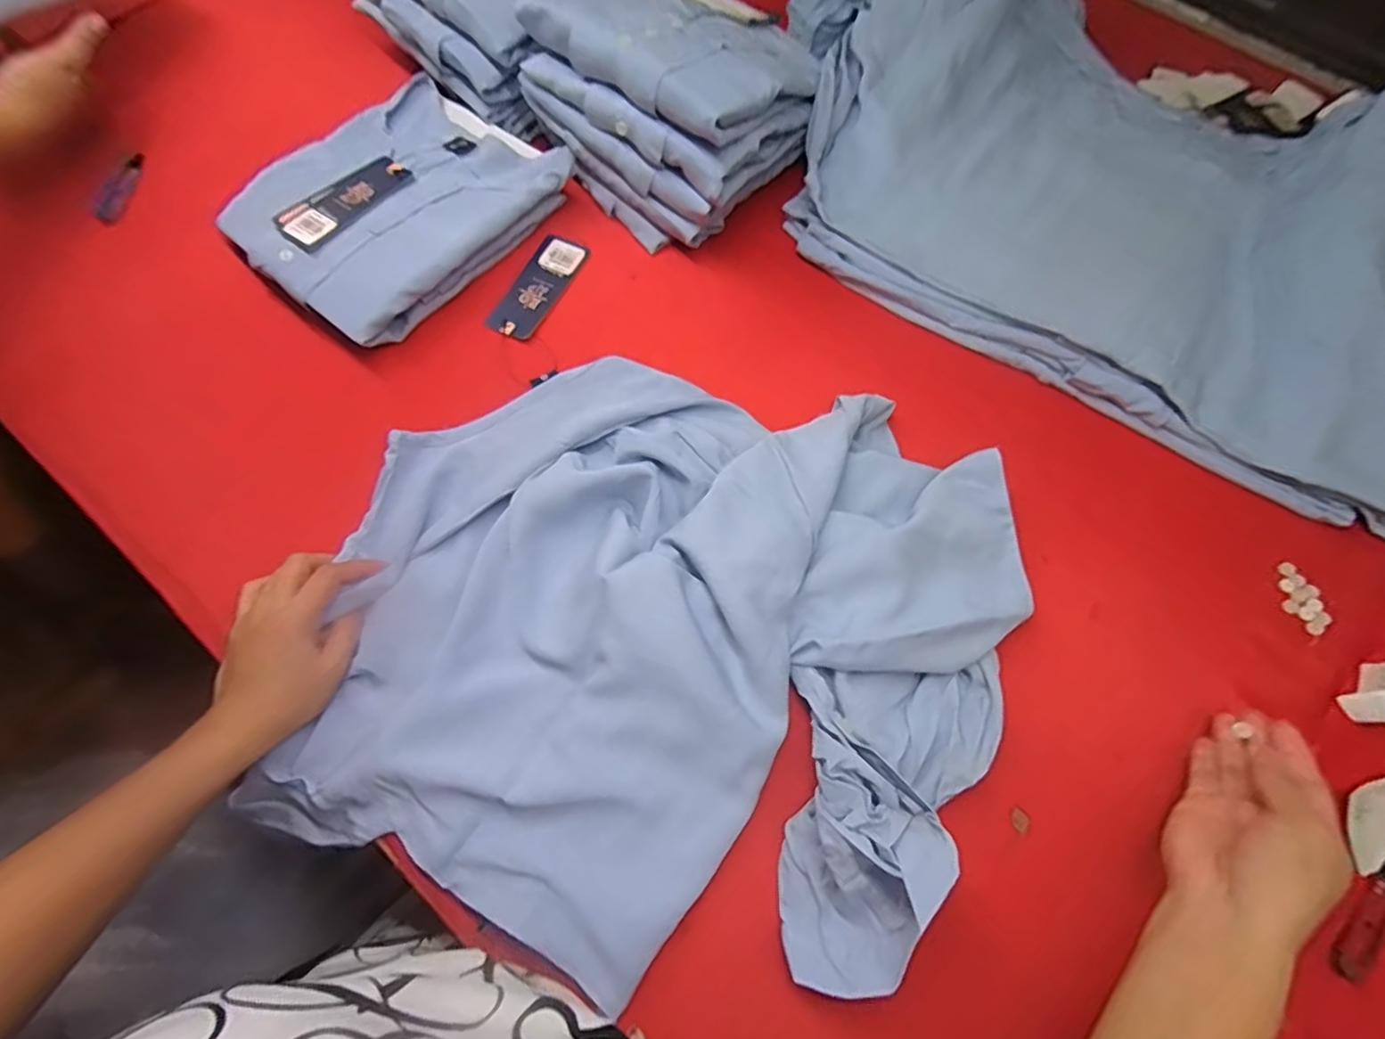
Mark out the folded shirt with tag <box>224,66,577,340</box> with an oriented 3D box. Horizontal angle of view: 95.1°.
[{"bbox_3d":[-0.274,-0.294,0.580,0.217,0.042,0.257,35,68,12],"label":"folded shirt with tag"}]

